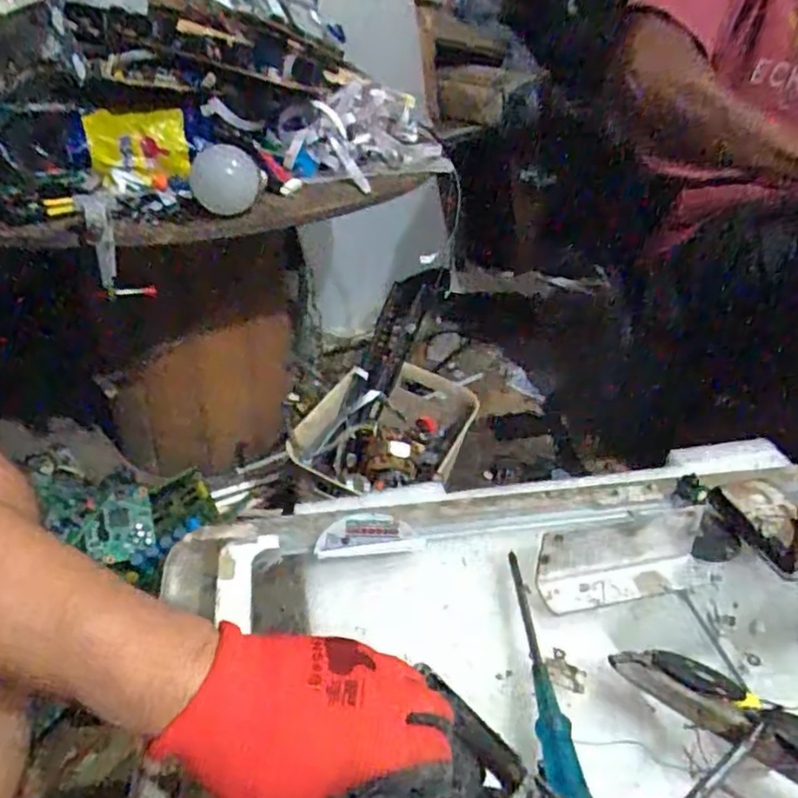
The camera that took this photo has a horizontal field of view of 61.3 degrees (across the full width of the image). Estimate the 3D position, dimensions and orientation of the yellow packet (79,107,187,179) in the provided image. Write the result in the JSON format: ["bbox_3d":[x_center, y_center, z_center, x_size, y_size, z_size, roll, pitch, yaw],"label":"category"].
[{"bbox_3d":[-0.272,-0.265,0.702,0.098,0.060,0.033,-6,33,-10],"label":"yellow packet"}]

